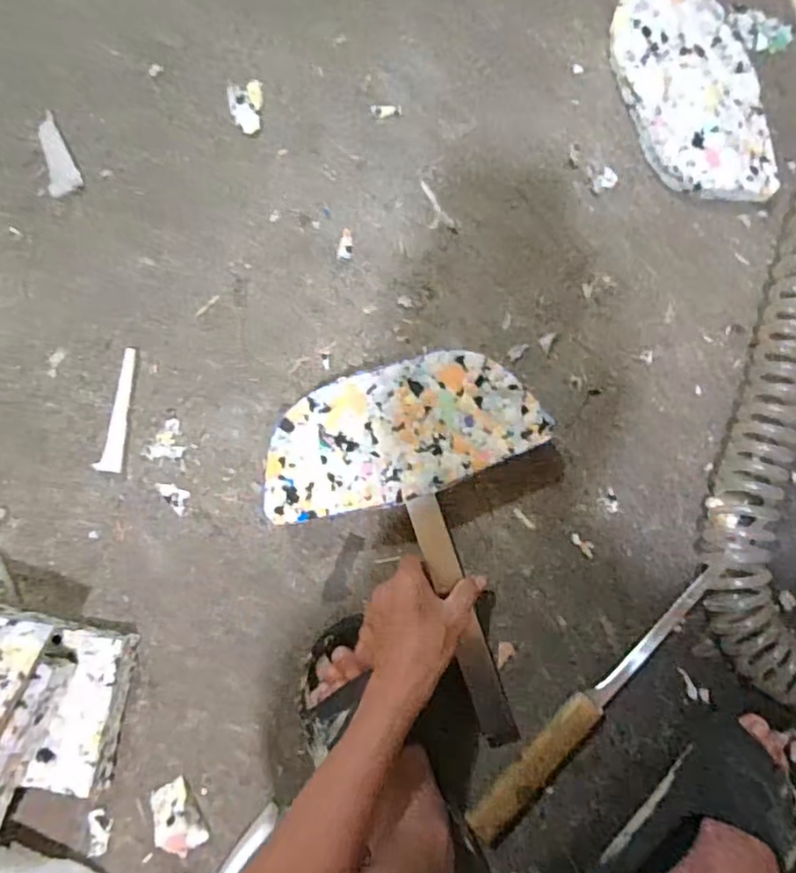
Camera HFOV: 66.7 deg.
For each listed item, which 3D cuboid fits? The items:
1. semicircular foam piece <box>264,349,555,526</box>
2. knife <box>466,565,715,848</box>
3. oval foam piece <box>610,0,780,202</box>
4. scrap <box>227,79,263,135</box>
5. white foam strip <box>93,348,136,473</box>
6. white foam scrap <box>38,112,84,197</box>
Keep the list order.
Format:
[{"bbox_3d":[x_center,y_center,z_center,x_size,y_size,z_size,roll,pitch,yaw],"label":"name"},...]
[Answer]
[{"bbox_3d":[0.001,-0.005,0.556,0.255,0.010,0.121,-14,83,1],"label":"semicircular foam piece"},{"bbox_3d":[0.187,0.248,0.567,0.321,0.024,0.037,-45,84,-3],"label":"knife"},{"bbox_3d":[0.300,-0.366,0.628,0.122,0.031,0.263,-13,83,1],"label":"oval foam piece"},{"bbox_3d":[-0.163,-0.357,0.654,0.037,0.004,0.057,-11,83,1],"label":"scrap"},{"bbox_3d":[-0.288,-0.027,0.620,0.024,0.006,0.126,4,84,3],"label":"white foam strip"},{"bbox_3d":[-0.371,-0.304,0.649,0.035,0.004,0.093,-25,83,0],"label":"white foam scrap"}]

